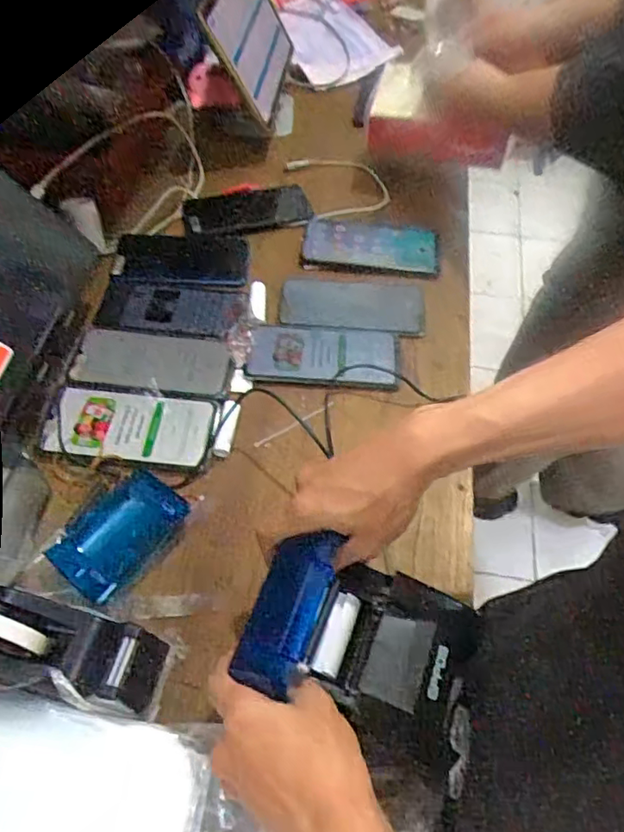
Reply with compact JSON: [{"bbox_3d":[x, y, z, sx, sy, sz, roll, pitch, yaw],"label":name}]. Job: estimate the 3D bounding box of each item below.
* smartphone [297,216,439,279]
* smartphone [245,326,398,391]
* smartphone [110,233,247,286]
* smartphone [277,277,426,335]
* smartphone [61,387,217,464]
[{"bbox_3d":[0.075,-0.217,0.745,0.169,0.008,0.088,4,55,3],"label":"smartphone"},{"bbox_3d":[0.012,-0.069,0.635,0.157,0.013,0.077,2,55,1],"label":"smartphone"},{"bbox_3d":[-0.160,-0.199,0.744,0.157,0.011,0.093,3,53,-8],"label":"smartphone"},{"bbox_3d":[0.048,-0.133,0.689,0.164,0.005,0.082,4,55,2],"label":"smartphone"},{"bbox_3d":[-0.176,0.009,0.586,0.159,0.014,0.075,5,55,3],"label":"smartphone"}]

